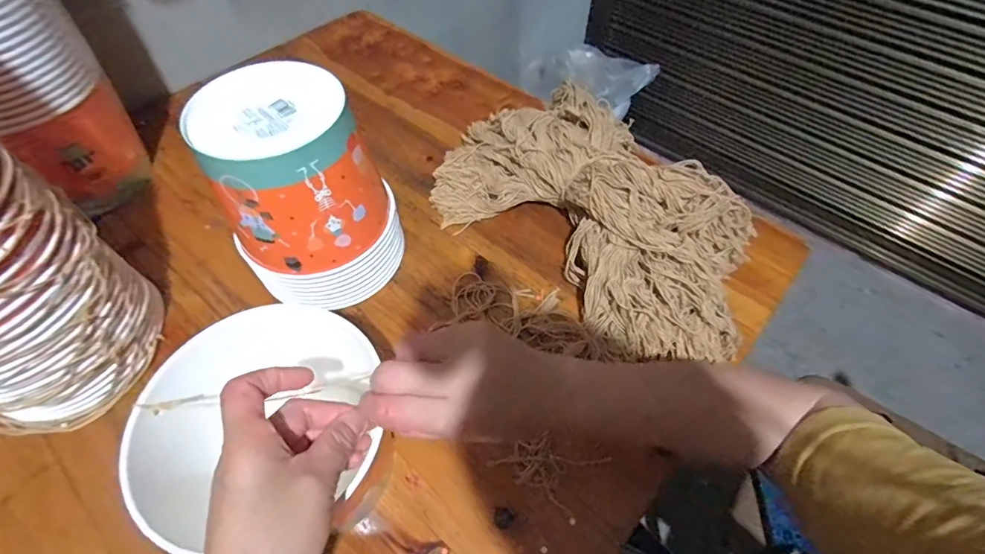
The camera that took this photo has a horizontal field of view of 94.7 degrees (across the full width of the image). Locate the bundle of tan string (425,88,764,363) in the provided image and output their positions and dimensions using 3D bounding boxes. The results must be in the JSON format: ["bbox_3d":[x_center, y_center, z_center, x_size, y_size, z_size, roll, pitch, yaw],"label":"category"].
[{"bbox_3d":[0.124,-0.096,0.533,0.416,0.098,0.257,38,63,22],"label":"bundle of tan string"}]

